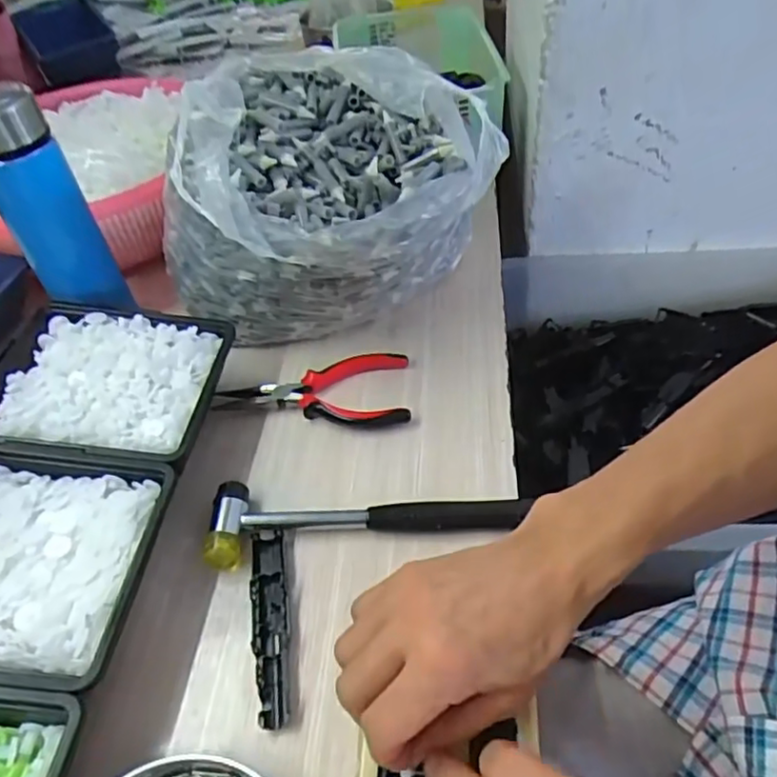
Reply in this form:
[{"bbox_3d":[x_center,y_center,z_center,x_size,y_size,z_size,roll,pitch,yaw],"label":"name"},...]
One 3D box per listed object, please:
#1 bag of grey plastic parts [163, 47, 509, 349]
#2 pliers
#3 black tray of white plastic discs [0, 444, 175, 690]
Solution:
[{"bbox_3d":[-0.055,-0.147,0.537,0.241,0.187,0.229,26,54,29],"label":"bag of grey plastic parts"},{"bbox_3d":[-0.061,0.000,0.519,0.154,0.017,0.075,-1,46,6],"label":"pliers"},{"bbox_3d":[-0.236,0.098,0.379,0.171,0.034,0.142,0,46,7],"label":"black tray of white plastic discs"}]

